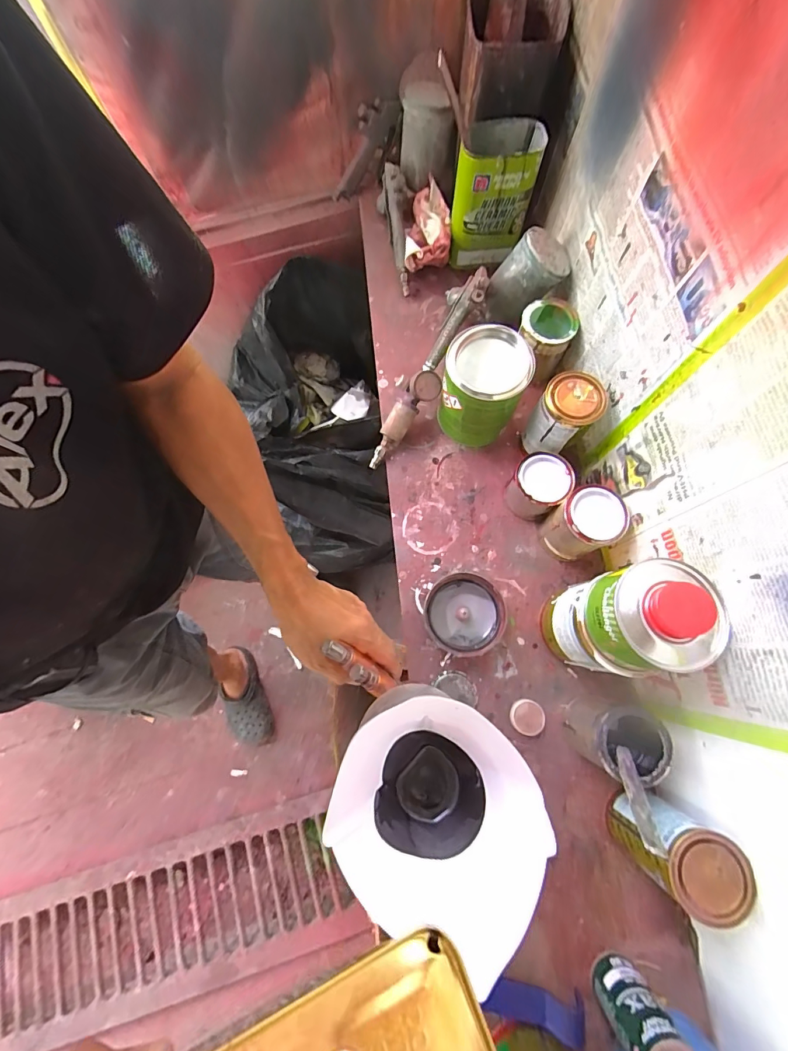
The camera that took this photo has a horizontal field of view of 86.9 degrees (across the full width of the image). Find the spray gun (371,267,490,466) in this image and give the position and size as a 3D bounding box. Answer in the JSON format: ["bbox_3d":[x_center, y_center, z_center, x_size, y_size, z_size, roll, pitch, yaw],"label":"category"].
[{"bbox_3d":[0.052,-0.229,0.606,0.068,0.106,0.311,25,77,7],"label":"spray gun"}]

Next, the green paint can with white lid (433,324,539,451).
[{"bbox_3d":[0.118,-0.183,0.572,0.102,0.135,0.101,0,75,1],"label":"green paint can with white lid"}]

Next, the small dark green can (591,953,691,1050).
[{"bbox_3d":[0.236,0.475,0.397,0.048,0.121,0.042,-32,77,-7],"label":"small dark green can"}]

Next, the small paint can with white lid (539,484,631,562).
[{"bbox_3d":[0.243,0.001,0.537,0.080,0.100,0.074,0,75,1],"label":"small paint can with white lid"}]

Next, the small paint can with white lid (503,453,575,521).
[{"bbox_3d":[0.196,-0.053,0.568,0.070,0.067,0.069,0,75,1],"label":"small paint can with white lid"}]

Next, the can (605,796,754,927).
[{"bbox_3d":[0.281,0.328,0.431,0.069,0.133,0.071,0,75,1],"label":"can"}]

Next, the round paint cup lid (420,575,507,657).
[{"bbox_3d":[0.093,0.118,0.548,0.100,0.030,0.101,0,75,1],"label":"round paint cup lid"}]

